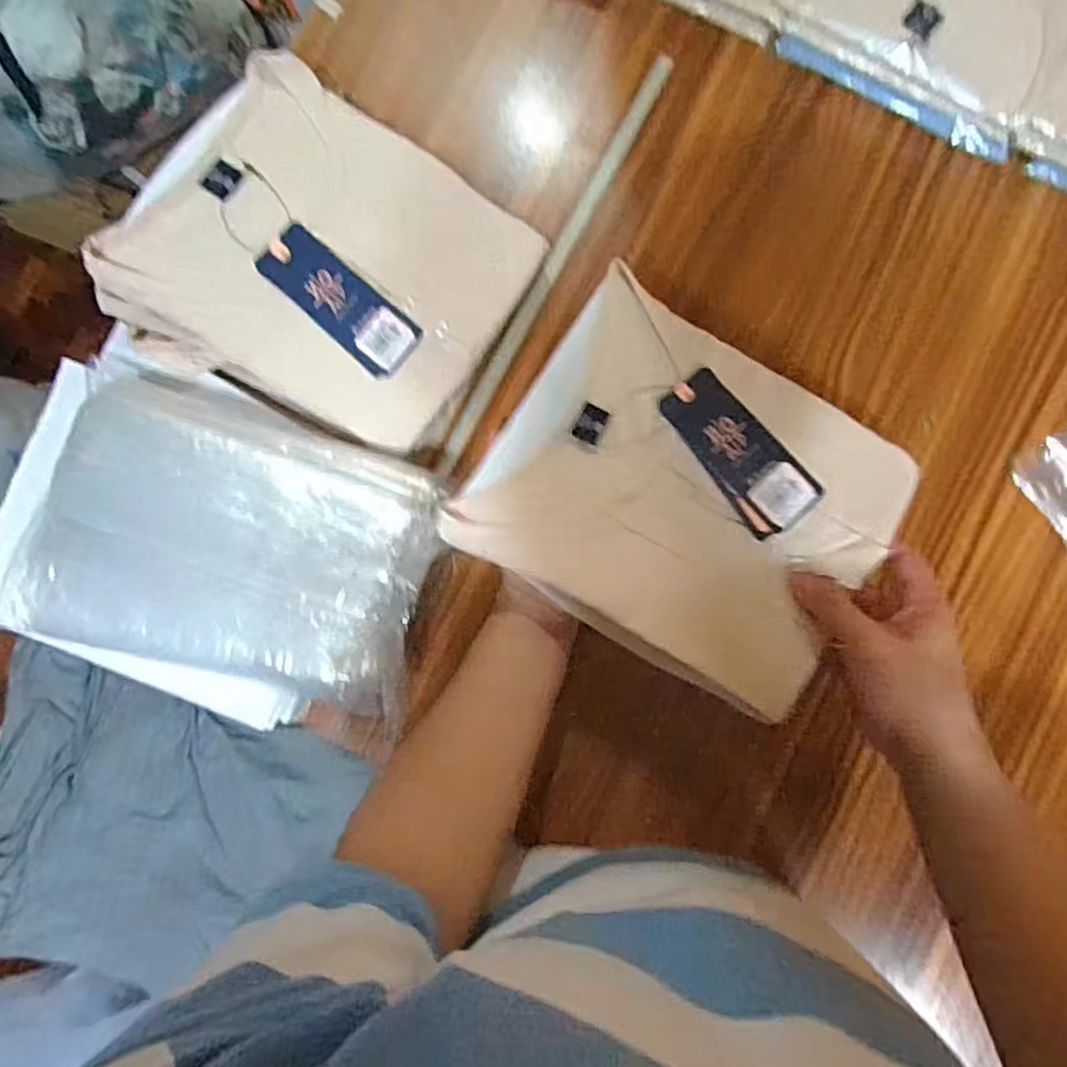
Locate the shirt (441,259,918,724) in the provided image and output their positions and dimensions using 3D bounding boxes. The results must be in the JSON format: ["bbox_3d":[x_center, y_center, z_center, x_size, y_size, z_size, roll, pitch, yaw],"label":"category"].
[{"bbox_3d":[0.103,-0.027,0.452,0.251,0.029,0.214,32,88,4],"label":"shirt"}]

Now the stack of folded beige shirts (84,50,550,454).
[{"bbox_3d":[-0.151,-0.196,0.515,0.249,0.098,0.229,32,87,4],"label":"stack of folded beige shirts"}]

